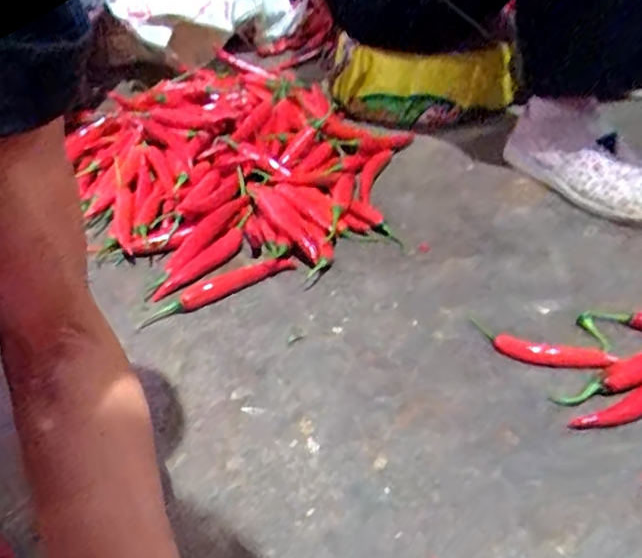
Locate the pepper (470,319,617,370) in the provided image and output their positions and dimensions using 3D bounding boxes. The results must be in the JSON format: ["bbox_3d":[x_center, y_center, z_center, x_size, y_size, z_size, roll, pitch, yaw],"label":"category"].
[{"bbox_3d":[0.177,0.057,0.520,0.116,0.015,0.029,17,41,29],"label":"pepper"}]

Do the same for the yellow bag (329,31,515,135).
[{"bbox_3d":[0.154,-0.291,0.944,0.281,0.104,0.102,2,35,11],"label":"yellow bag"}]

